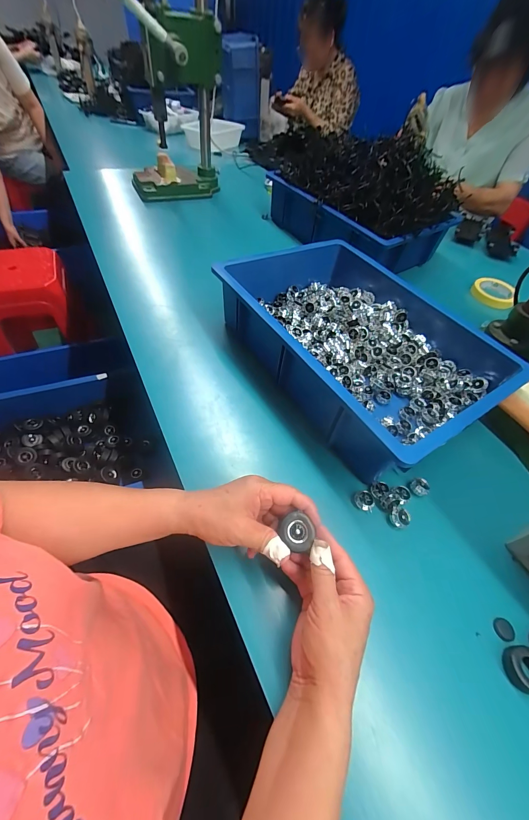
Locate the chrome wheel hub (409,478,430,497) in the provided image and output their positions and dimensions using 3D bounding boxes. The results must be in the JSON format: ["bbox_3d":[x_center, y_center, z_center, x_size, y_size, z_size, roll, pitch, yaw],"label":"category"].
[{"bbox_3d":[0.213,0.107,0.422,0.020,0.022,0.023,-28,60,-23],"label":"chrome wheel hub"}]

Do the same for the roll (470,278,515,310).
[{"bbox_3d":[0.602,-0.310,0.805,0.104,0.020,0.119,35,58,20],"label":"roll"}]

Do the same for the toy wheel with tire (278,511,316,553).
[{"bbox_3d":[0.032,0.124,0.310,0.036,0.010,0.031,32,57,18],"label":"toy wheel with tire"}]

